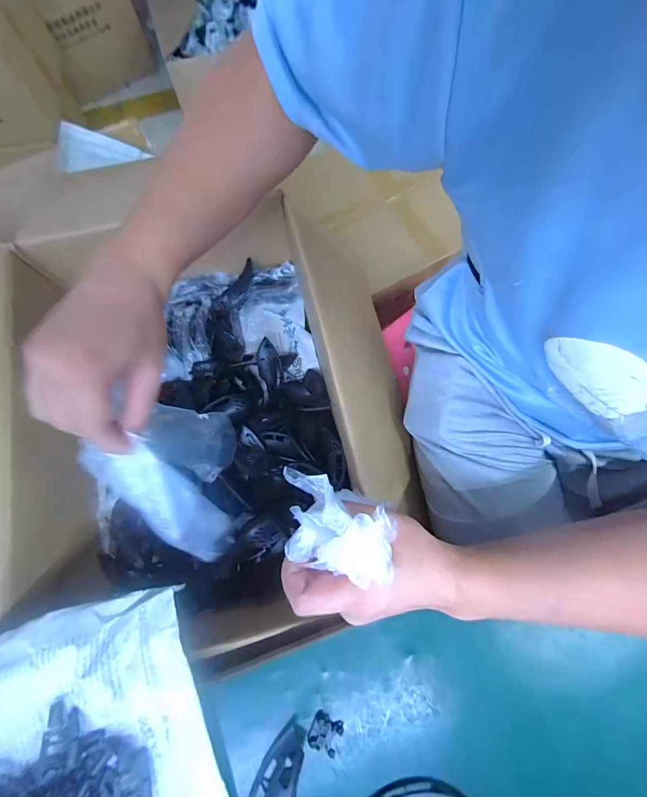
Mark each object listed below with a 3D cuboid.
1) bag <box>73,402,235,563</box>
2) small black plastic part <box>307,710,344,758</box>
[{"bbox_3d":[-0.119,0.068,0.331,0.130,0.112,0.099,41,79,10],"label":"bag"},{"bbox_3d":[0.001,0.271,0.286,0.025,0.009,0.025,23,77,6],"label":"small black plastic part"}]

